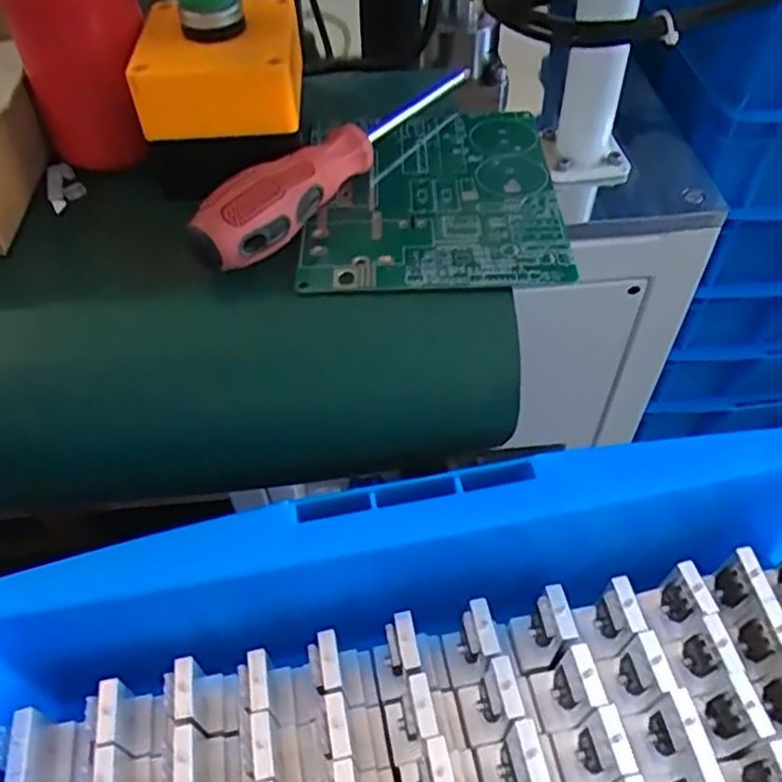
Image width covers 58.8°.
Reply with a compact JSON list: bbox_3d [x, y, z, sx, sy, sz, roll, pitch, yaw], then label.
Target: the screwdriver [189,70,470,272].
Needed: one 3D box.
[{"bbox_3d":[-0.016,-0.122,0.341,0.023,0.033,0.200,29,58,22],"label":"screwdriver"}]

